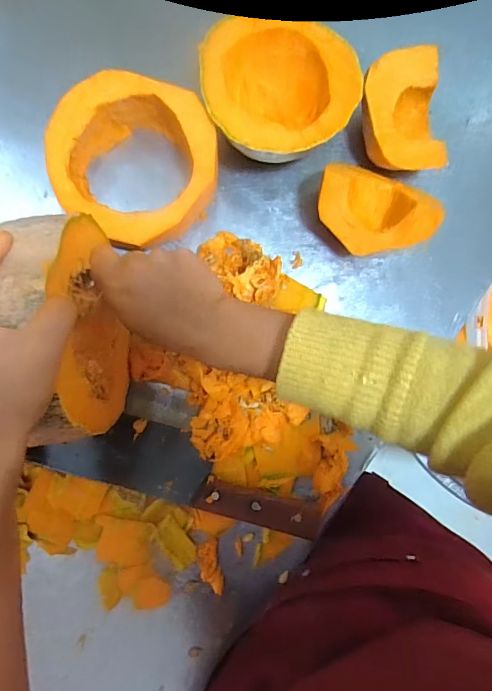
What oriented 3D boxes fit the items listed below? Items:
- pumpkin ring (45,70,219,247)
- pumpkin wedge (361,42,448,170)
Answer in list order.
[{"bbox_3d":[-0.107,-0.167,0.414,0.148,0.071,0.144,0,87,-3],"label":"pumpkin ring"},{"bbox_3d":[0.152,-0.224,0.436,0.077,0.063,0.116,-7,87,-4],"label":"pumpkin wedge"}]

